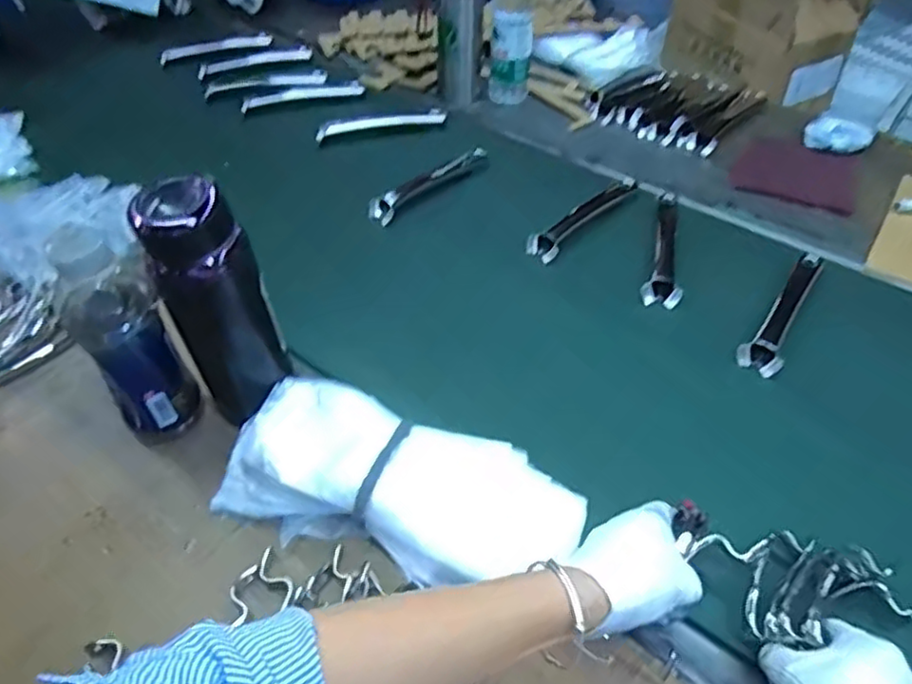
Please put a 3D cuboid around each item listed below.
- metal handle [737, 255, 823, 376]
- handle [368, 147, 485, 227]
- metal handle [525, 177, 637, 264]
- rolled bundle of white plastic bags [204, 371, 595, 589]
[{"bbox_3d":[0.362,-0.036,0.711,0.040,0.021,0.208,32,52,23],"label":"metal handle"},{"bbox_3d":[-0.037,-0.218,0.882,0.043,0.019,0.205,36,54,26],"label":"handle"},{"bbox_3d":[0.162,-0.161,0.834,0.039,0.023,0.207,35,54,25],"label":"metal handle"},{"bbox_3d":[-0.044,0.114,0.549,0.298,0.065,0.130,12,47,7],"label":"rolled bundle of white plastic bags"}]

